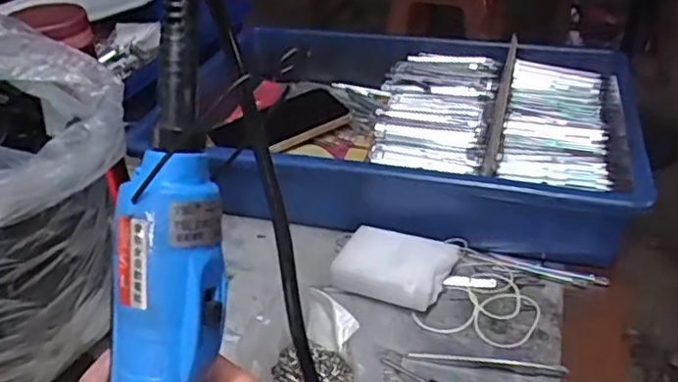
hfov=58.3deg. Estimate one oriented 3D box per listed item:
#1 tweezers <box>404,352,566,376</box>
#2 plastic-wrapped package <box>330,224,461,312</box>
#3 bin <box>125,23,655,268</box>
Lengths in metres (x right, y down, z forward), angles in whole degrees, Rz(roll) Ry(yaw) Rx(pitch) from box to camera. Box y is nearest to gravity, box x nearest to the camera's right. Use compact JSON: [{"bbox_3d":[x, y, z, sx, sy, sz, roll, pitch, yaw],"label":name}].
[{"bbox_3d":[0.099,0.115,0.411,0.101,0.009,0.010,7,35,11],"label":"tweezers"},{"bbox_3d":[0.043,0.059,0.472,0.082,0.032,0.057,15,38,22],"label":"plastic-wrapped package"},{"bbox_3d":[0.055,-0.067,0.614,0.428,0.094,0.284,10,36,15],"label":"bin"}]

